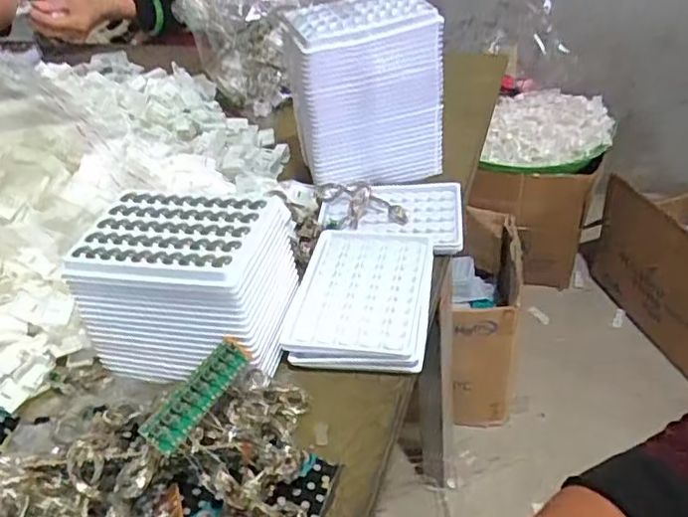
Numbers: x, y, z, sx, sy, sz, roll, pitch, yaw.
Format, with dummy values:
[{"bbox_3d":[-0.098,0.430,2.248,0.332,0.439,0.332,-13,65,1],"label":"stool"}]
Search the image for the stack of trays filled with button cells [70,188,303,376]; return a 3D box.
[{"bbox_3d":[-0.111,0.016,0.446,0.137,0.090,0.101,0,40,10],"label":"stack of trays filled with button cells"}]

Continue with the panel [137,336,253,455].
[{"bbox_3d":[-0.084,0.077,0.364,0.004,0.021,0.093,-38,8,33],"label":"panel"}]

